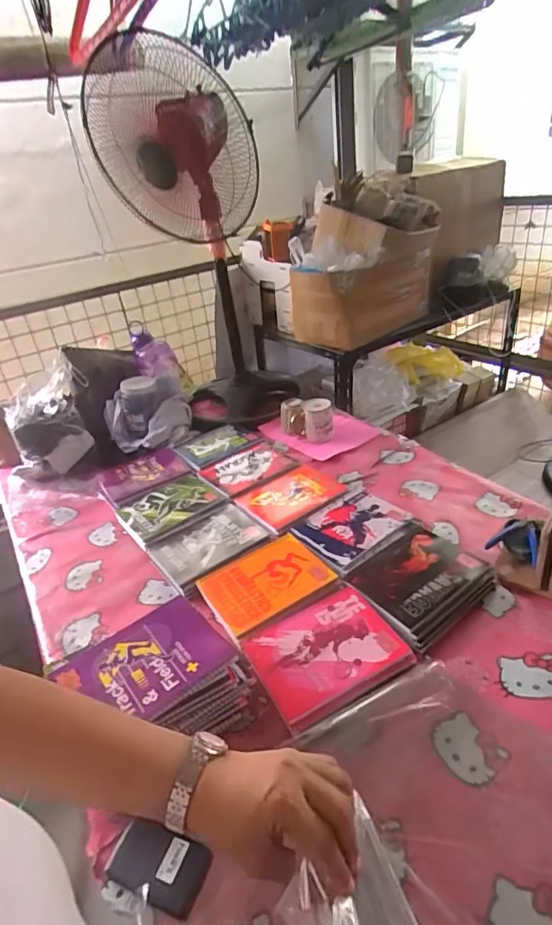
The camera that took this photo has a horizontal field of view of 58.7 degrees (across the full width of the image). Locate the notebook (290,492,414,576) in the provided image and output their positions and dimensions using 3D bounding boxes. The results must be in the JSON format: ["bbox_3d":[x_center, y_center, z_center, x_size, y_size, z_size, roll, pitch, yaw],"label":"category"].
[{"bbox_3d":[0.144,0.120,0.947,0.197,0.010,0.150,-29,36,-32],"label":"notebook"}]

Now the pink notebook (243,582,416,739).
[{"bbox_3d":[0.070,0.271,0.716,0.198,0.012,0.171,-21,33,-21],"label":"pink notebook"}]

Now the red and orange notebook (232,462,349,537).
[{"bbox_3d":[0.037,0.071,1.066,0.221,0.025,0.169,-29,36,-32],"label":"red and orange notebook"}]

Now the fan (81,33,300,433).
[{"bbox_3d":[-0.190,-0.500,1.264,0.407,0.844,0.401,-10,30,-3],"label":"fan"}]

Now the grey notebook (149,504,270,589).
[{"bbox_3d":[-0.130,0.146,0.950,0.198,0.018,0.135,-27,35,-30],"label":"grey notebook"}]

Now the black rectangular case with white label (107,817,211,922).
[{"bbox_3d":[-0.129,0.438,0.533,0.104,0.017,0.058,6,33,23],"label":"black rectangular case with white label"}]

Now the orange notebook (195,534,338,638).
[{"bbox_3d":[-0.018,0.198,0.838,0.194,0.008,0.150,-24,34,-26],"label":"orange notebook"}]

